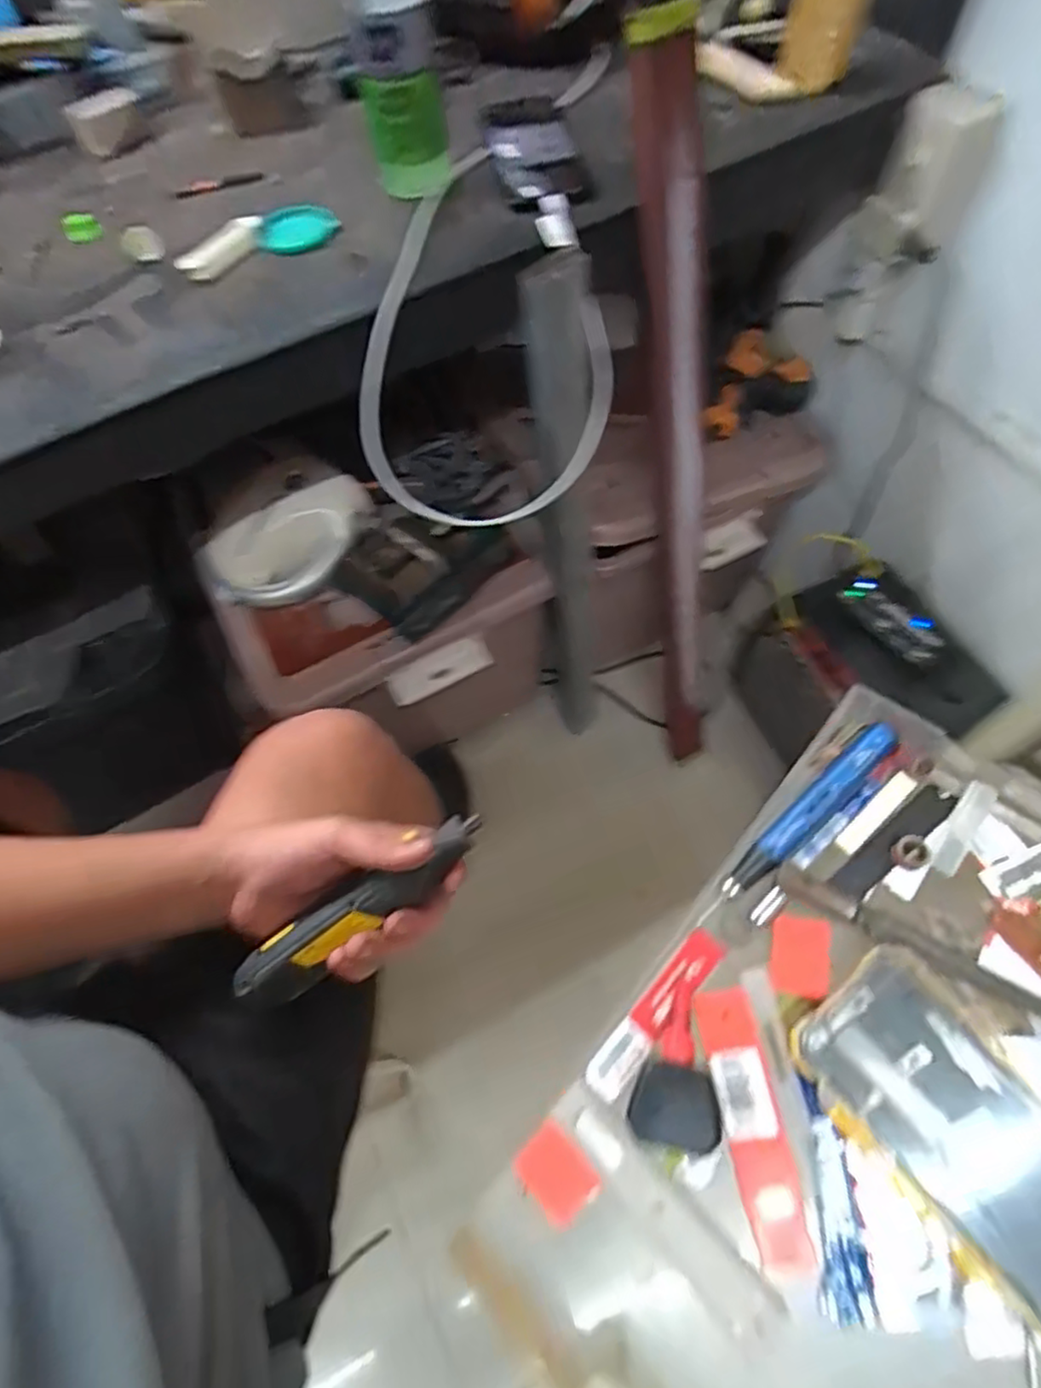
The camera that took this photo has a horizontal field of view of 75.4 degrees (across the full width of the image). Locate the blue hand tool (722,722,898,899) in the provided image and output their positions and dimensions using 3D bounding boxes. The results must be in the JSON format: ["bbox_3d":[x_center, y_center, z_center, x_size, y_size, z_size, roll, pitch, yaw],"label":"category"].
[{"bbox_3d":[0.150,0.060,0.349,0.119,0.023,0.016,-39,66,-16],"label":"blue hand tool"}]

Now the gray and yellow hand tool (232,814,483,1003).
[{"bbox_3d":[-0.102,0.140,0.444,0.179,0.027,0.036,-34,64,-11],"label":"gray and yellow hand tool"}]

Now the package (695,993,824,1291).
[{"bbox_3d":[0.103,0.189,0.298,0.025,0.004,0.106,-20,57,18],"label":"package"}]

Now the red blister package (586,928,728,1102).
[{"bbox_3d":[0.066,0.155,0.326,0.018,0.011,0.089,39,71,22],"label":"red blister package"}]

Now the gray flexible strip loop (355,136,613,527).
[{"bbox_3d":[-0.065,-0.322,0.632,0.215,0.159,0.294,-24,63,-9],"label":"gray flexible strip loop"}]

